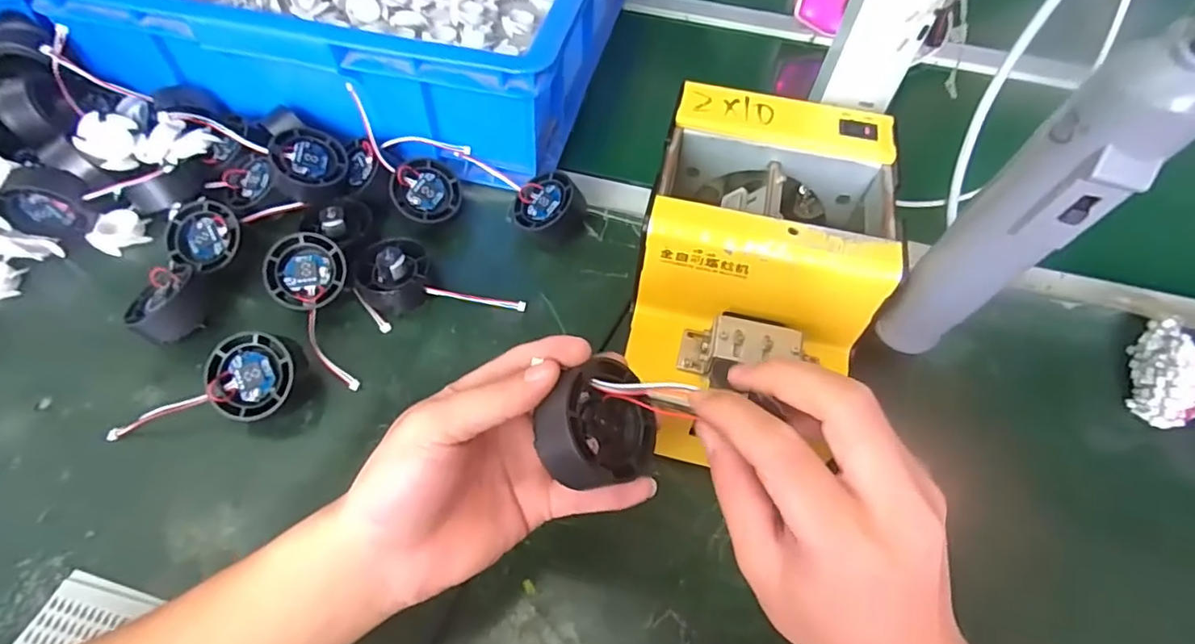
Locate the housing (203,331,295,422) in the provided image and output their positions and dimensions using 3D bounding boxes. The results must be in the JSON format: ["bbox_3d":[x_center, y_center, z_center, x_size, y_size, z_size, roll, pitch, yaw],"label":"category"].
[{"bbox_3d":[-0.213,0.038,0.366,0.050,0.037,0.049,1,64,-2],"label":"housing"}]

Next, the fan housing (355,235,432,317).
[{"bbox_3d":[-0.147,-0.037,0.420,0.048,0.026,0.055,-3,56,-6],"label":"fan housing"}]

